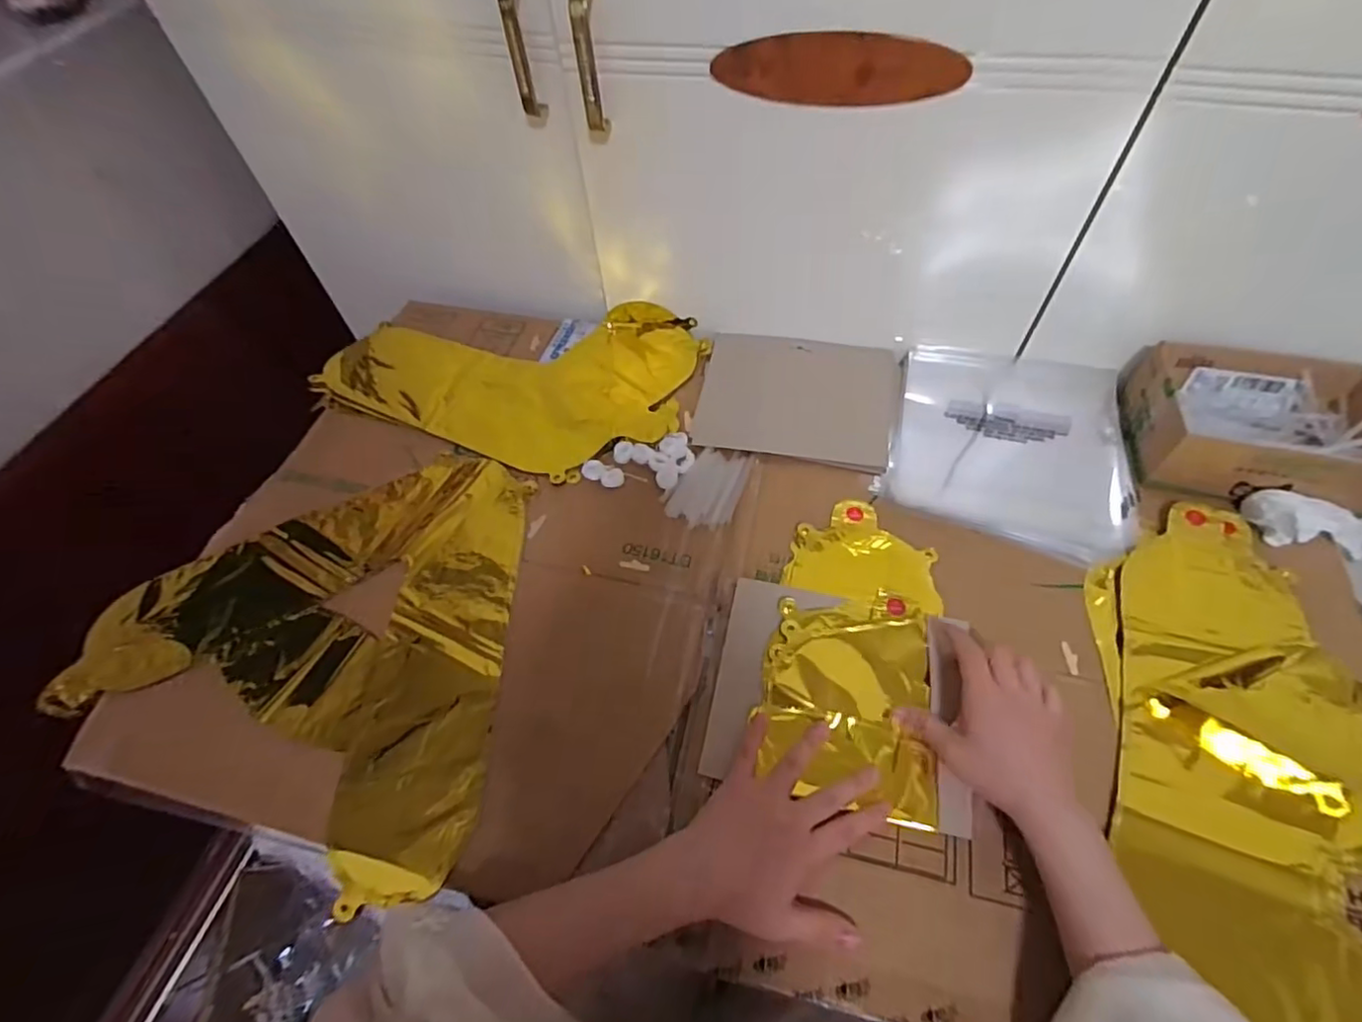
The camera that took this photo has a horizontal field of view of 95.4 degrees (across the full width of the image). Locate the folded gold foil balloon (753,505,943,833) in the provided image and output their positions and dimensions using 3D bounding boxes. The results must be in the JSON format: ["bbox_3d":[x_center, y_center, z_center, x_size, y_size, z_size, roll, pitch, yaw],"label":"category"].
[{"bbox_3d":[0.145,0.104,0.513,0.130,0.017,0.251,10,56,10],"label":"folded gold foil balloon"}]

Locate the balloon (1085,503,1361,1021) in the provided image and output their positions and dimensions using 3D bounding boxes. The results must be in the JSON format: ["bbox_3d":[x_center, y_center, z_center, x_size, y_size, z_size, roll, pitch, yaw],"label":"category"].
[{"bbox_3d":[0.412,0.190,0.430,0.205,0.035,0.423,11,58,10],"label":"balloon"}]

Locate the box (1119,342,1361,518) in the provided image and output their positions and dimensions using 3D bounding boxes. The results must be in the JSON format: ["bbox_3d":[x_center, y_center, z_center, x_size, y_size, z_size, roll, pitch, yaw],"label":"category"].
[{"bbox_3d":[0.518,-0.079,0.562,0.190,0.065,0.140,15,58,13],"label":"box"}]

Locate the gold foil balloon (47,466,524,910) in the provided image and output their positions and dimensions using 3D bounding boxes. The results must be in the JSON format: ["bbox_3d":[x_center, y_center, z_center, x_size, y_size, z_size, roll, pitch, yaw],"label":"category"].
[{"bbox_3d":[-0.328,0.108,0.516,0.367,0.015,0.352,-1,55,3],"label":"gold foil balloon"}]

